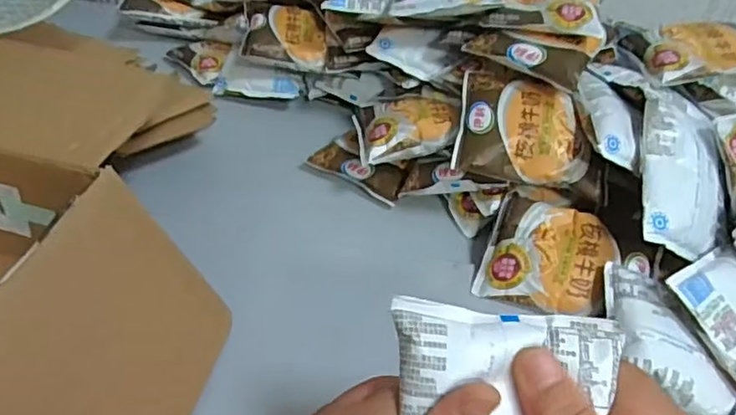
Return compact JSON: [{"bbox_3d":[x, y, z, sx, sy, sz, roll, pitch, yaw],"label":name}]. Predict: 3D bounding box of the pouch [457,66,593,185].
[{"bbox_3d":[0.130,-0.071,0.517,0.104,0.023,0.101,9,69,5],"label":"pouch"}]

